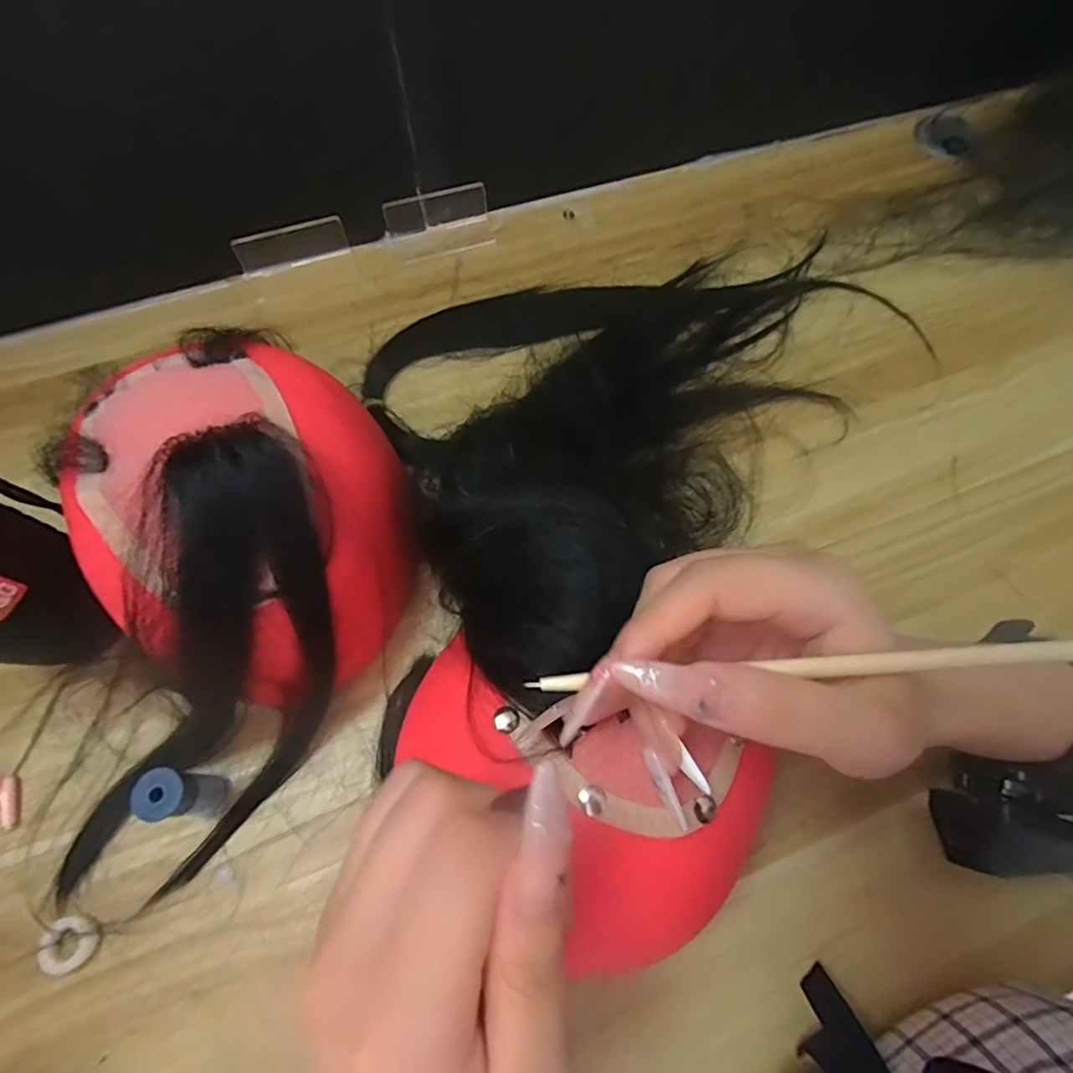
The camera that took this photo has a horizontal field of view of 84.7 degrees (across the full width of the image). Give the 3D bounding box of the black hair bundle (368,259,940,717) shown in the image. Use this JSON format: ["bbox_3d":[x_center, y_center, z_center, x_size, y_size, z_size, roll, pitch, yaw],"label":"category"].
[{"bbox_3d":[0.077,-0.127,0.363,0.407,0.122,0.288,-33,71,-14],"label":"black hair bundle"}]

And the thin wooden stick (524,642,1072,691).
[{"bbox_3d":[0.086,0.037,0.171,0.179,0.004,0.004,-6,67,8],"label":"thin wooden stick"}]

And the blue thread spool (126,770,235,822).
[{"bbox_3d":[-0.173,0.127,0.290,0.022,0.053,0.021,0,67,-1],"label":"blue thread spool"}]

